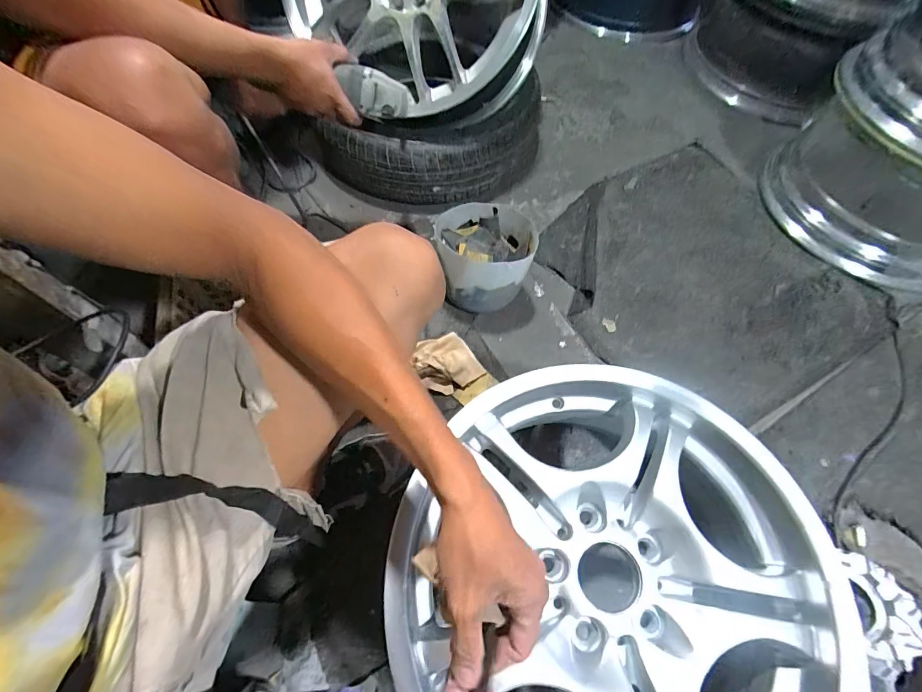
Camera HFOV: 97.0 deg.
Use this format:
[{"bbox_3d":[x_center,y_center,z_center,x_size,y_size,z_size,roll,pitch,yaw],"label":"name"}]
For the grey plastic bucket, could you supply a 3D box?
[{"bbox_3d":[0.045,-0.154,0.754,0.160,0.155,0.148,0,63,0],"label":"grey plastic bucket"}]

